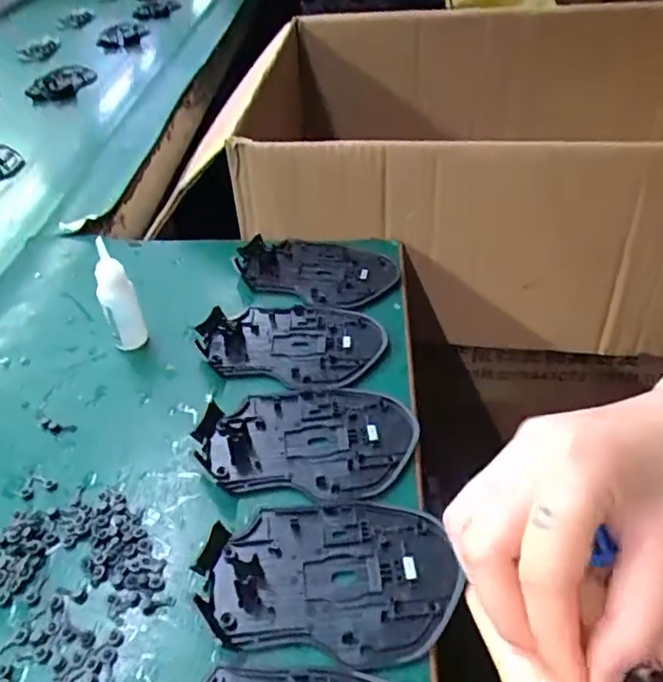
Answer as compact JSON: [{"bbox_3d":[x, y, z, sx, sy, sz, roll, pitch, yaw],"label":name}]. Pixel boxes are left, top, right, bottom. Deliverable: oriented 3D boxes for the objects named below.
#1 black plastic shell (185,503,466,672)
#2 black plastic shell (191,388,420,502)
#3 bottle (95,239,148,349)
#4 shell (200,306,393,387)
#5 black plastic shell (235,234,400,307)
[{"bbox_3d":[-0.001,0.102,0.271,0.112,0.006,0.071,5,43,8],"label":"black plastic shell"},{"bbox_3d":[-0.014,0.051,0.327,0.113,0.009,0.071,4,43,8],"label":"black plastic shell"},{"bbox_3d":[-0.131,-0.026,0.370,0.021,0.073,0.015,-21,45,-19],"label":"bottle"},{"bbox_3d":[-0.026,-0.001,0.383,0.115,0.011,0.073,0,42,4],"label":"shell"},{"bbox_3d":[-0.011,-0.055,0.441,0.113,0.010,0.070,10,44,14],"label":"black plastic shell"}]

